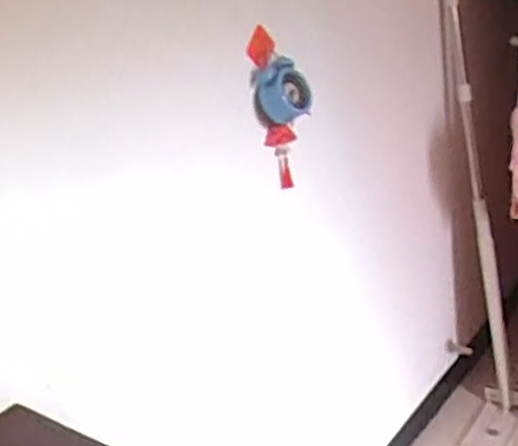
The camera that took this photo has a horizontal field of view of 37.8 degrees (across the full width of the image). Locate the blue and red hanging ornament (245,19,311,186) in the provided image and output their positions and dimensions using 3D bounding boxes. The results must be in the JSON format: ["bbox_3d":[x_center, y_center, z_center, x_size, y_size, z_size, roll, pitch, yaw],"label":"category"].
[{"bbox_3d":[0.039,-0.179,1.223,0.088,0.247,0.096,-8,24,0],"label":"blue and red hanging ornament"}]

